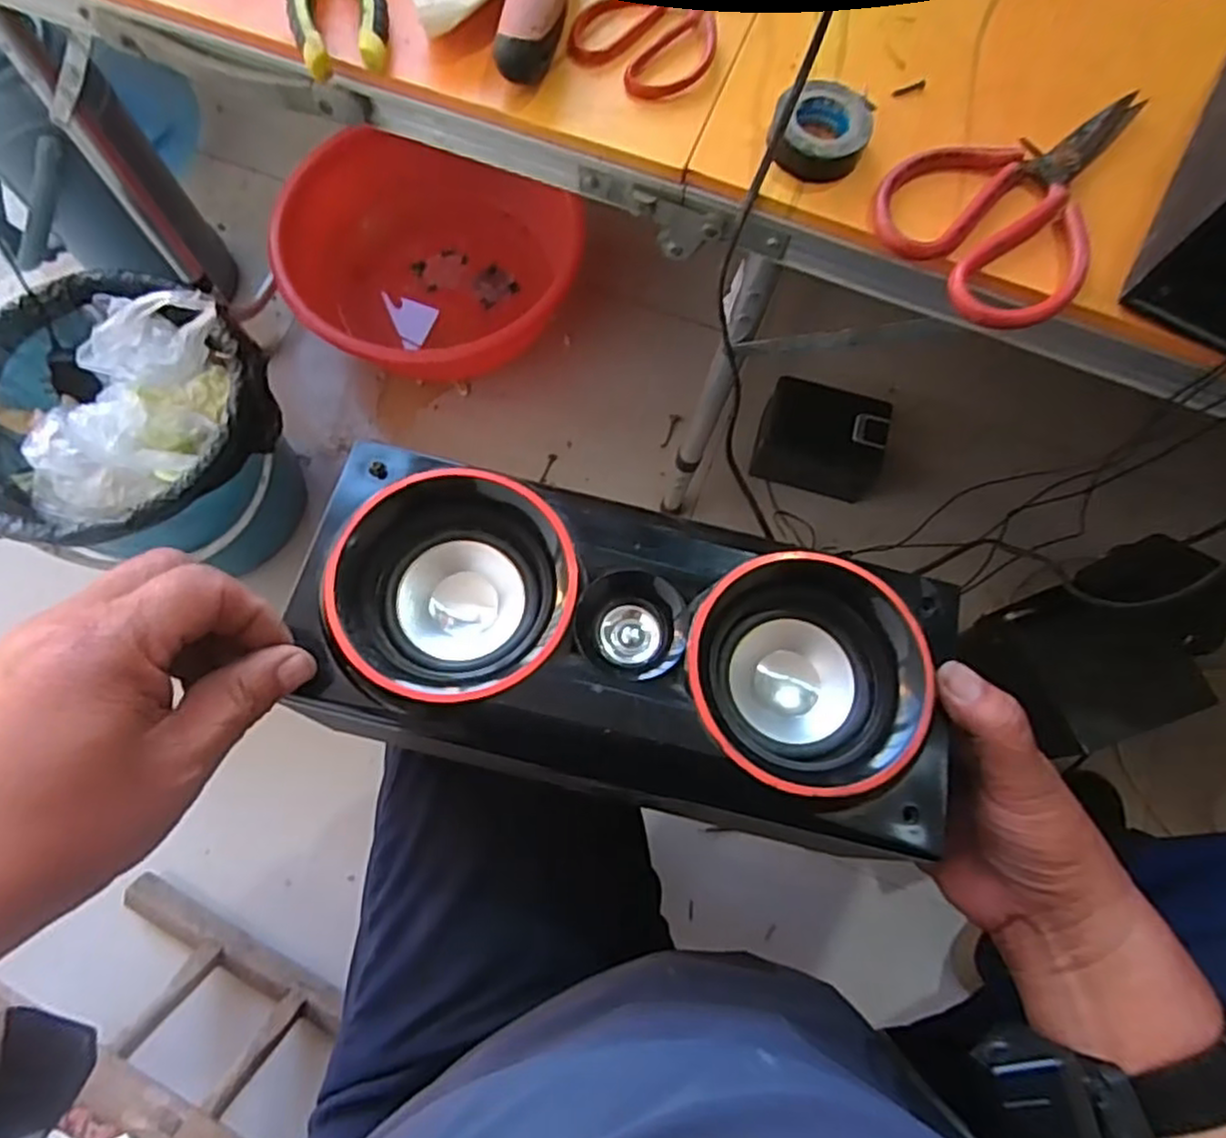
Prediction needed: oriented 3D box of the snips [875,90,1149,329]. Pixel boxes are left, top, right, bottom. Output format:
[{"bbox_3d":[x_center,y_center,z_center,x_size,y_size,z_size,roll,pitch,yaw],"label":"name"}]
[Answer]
[{"bbox_3d":[0.237,-0.209,0.405,0.179,0.011,0.115,-37,77,-11],"label":"snips"}]

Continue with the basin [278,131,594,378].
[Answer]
[{"bbox_3d":[-0.230,-0.386,0.954,0.371,0.146,0.312,4,73,0],"label":"basin"}]

